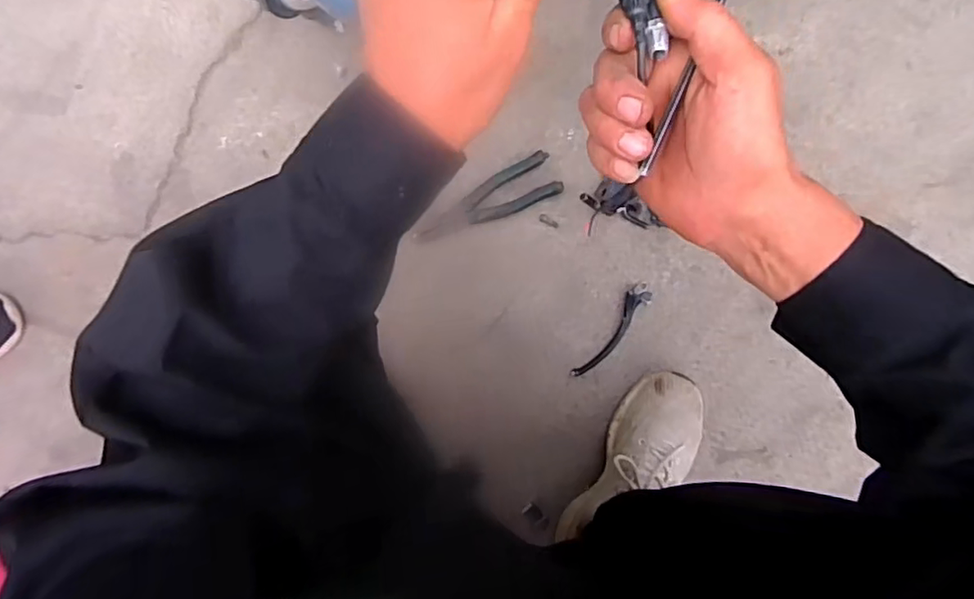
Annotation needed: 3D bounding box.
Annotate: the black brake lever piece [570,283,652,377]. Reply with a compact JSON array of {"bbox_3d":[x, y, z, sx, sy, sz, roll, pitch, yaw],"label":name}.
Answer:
[{"bbox_3d":[0.155,0.043,0.721,0.027,0.008,0.143,34,99,0],"label":"black brake lever piece"}]

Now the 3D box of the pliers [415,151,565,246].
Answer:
[{"bbox_3d":[-0.005,-0.121,0.719,0.188,0.023,0.054,-22,95,8],"label":"pliers"}]

